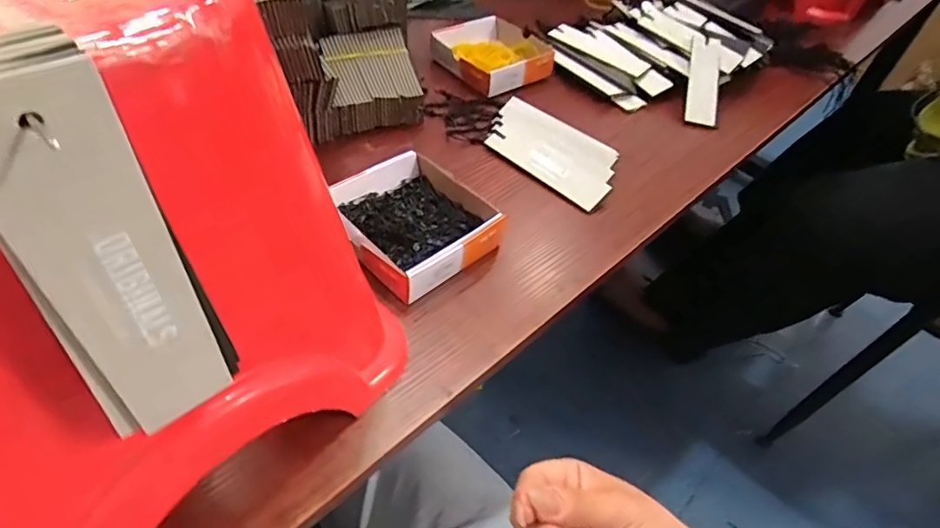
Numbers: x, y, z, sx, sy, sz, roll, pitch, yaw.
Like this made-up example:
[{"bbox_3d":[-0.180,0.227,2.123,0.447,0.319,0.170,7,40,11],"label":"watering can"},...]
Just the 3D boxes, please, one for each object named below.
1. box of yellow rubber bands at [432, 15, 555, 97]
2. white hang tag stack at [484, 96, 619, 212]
[{"bbox_3d":[0.027,-0.250,0.635,0.112,0.031,0.130,-25,55,-28],"label":"box of yellow rubber bands"},{"bbox_3d":[0.078,-0.109,0.505,0.076,0.006,0.142,-39,63,-24],"label":"white hang tag stack"}]

